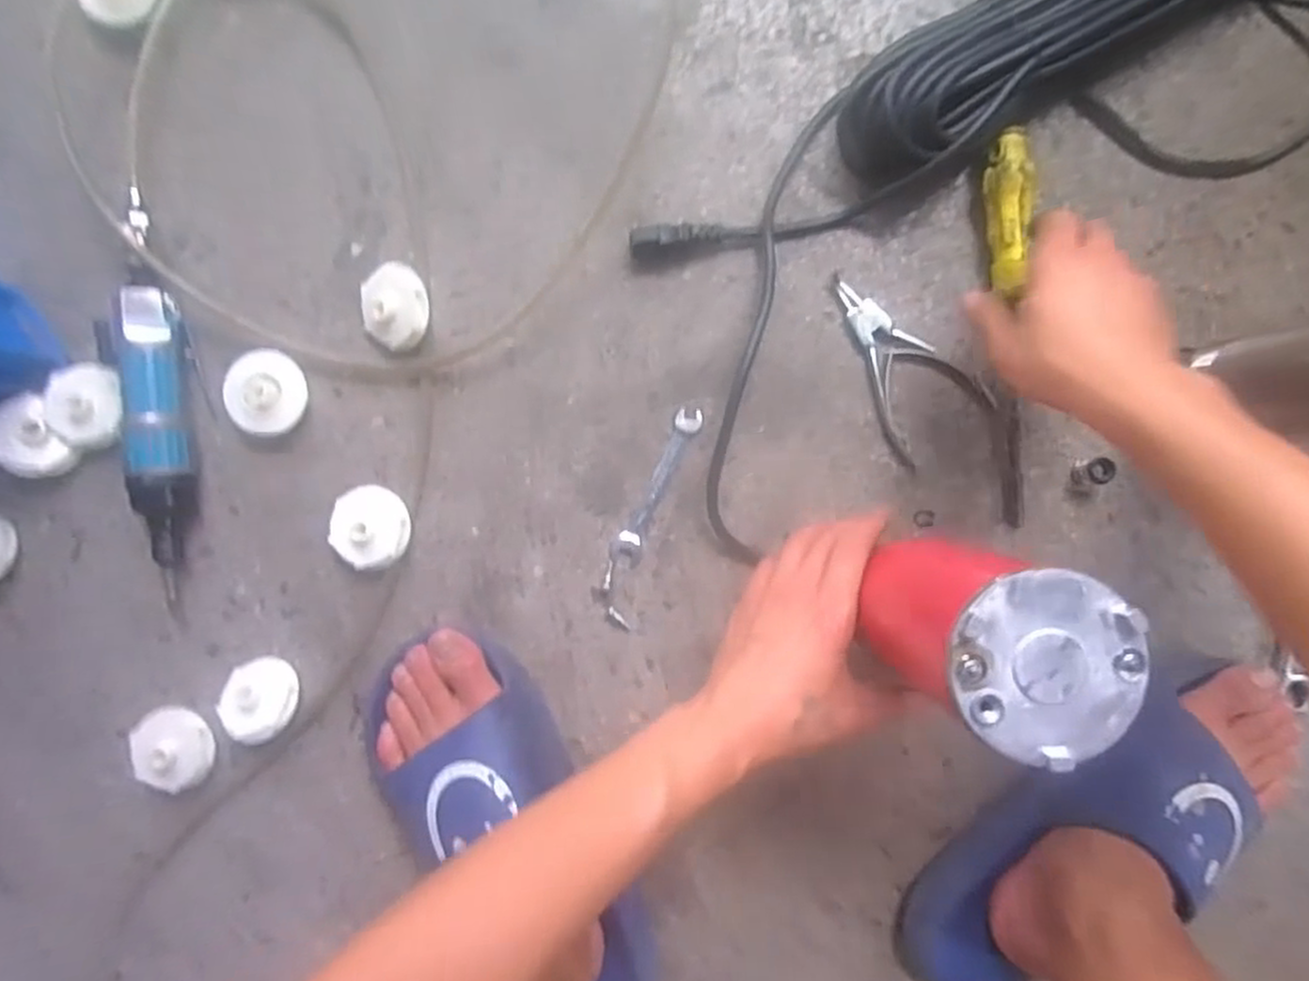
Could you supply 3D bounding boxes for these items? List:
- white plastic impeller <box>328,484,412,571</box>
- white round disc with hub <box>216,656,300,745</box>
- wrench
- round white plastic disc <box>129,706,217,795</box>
[{"bbox_3d":[-0.193,0.025,0.513,0.052,0.032,0.054,-1,90,0],"label":"white plastic impeller"},{"bbox_3d":[-0.267,0.141,0.511,0.047,0.024,0.051,0,90,0],"label":"white round disc with hub"},{"bbox_3d":[0.002,-0.003,0.523,0.020,0.007,0.116,26,90,0],"label":"wrench"},{"bbox_3d":[-0.325,0.174,0.513,0.046,0.028,0.052,-44,90,0],"label":"round white plastic disc"}]

